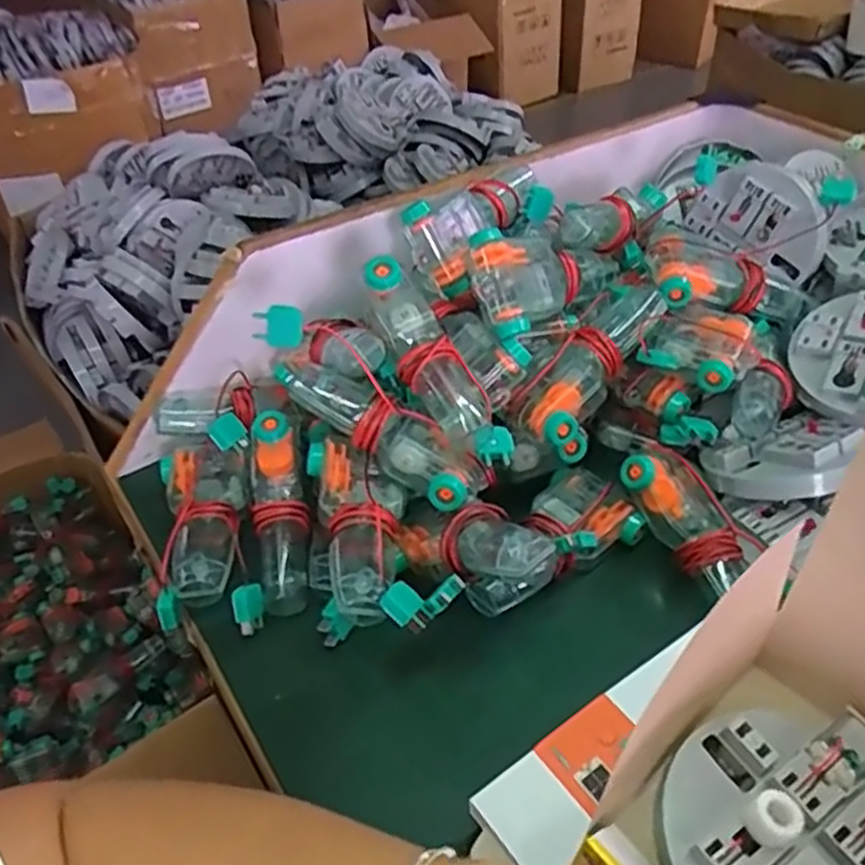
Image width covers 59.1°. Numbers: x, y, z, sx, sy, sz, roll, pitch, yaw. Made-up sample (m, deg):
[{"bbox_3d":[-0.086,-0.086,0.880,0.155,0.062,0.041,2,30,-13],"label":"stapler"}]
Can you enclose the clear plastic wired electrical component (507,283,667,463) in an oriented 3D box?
[{"bbox_3d":[0.101,-0.042,0.482,0.041,0.036,0.128,33,76,33],"label":"clear plastic wired electrical component"}]

